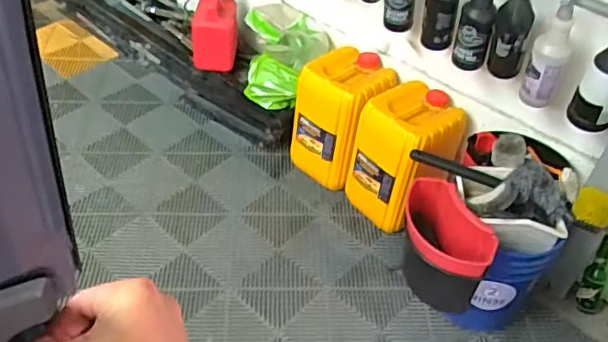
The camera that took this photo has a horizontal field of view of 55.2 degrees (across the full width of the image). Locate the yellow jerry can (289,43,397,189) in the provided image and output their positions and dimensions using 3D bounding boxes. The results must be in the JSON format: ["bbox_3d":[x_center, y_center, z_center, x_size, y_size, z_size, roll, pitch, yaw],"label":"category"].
[{"bbox_3d":[0.125,-0.183,1.906,0.268,0.360,0.282,33,52,24],"label":"yellow jerry can"}]

